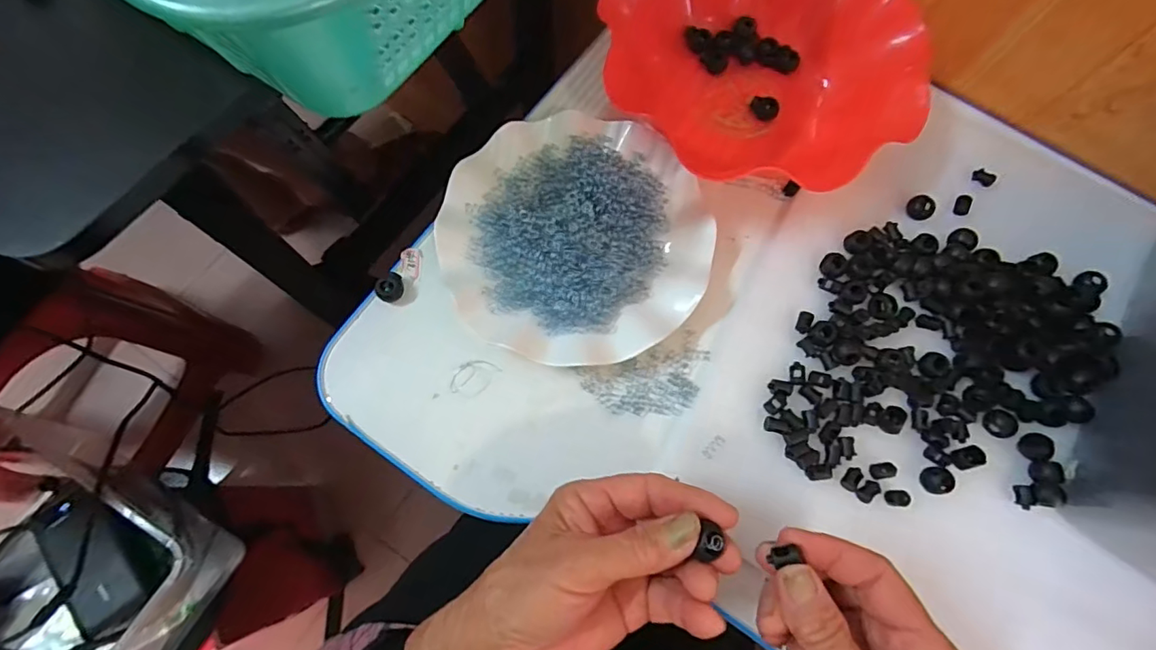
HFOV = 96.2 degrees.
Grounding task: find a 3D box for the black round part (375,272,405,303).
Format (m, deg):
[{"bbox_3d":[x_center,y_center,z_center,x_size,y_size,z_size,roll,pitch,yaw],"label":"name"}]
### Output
[{"bbox_3d":[-0.127,-0.025,0.350,0.014,0.011,0.020,32,75,7],"label":"black round part"}]

